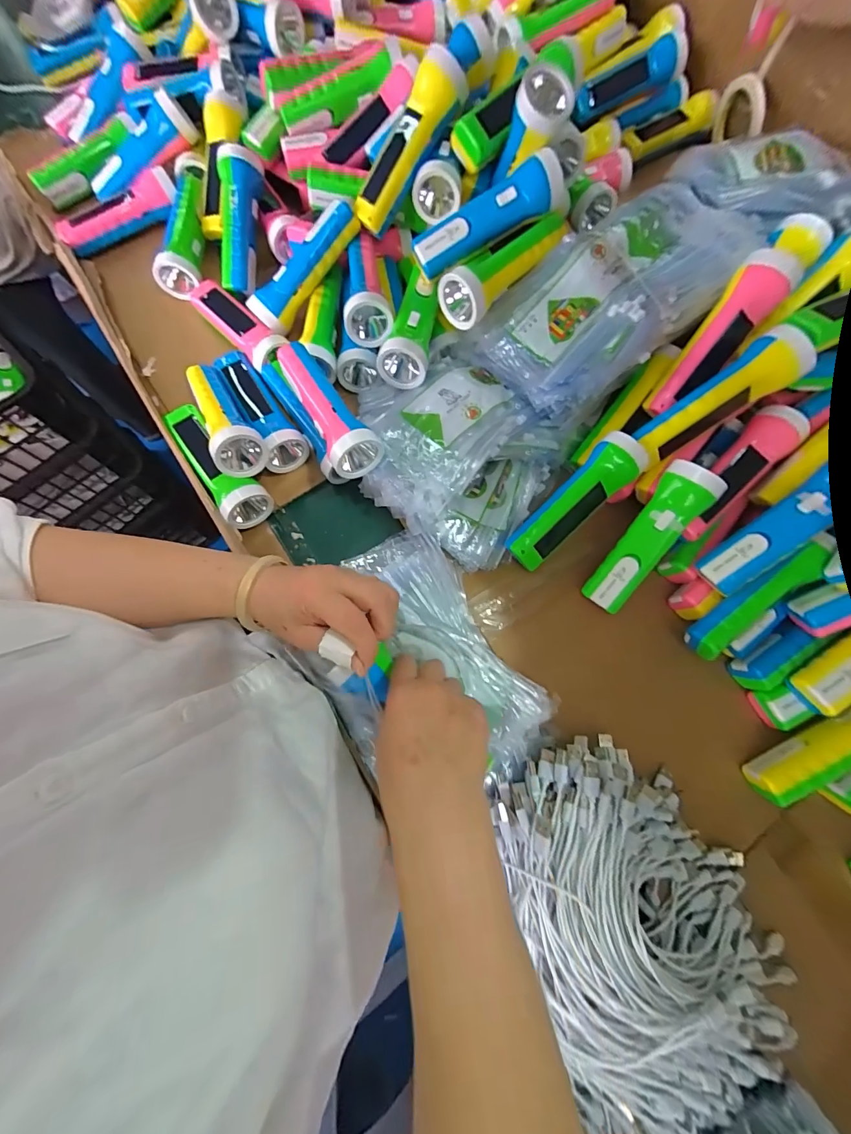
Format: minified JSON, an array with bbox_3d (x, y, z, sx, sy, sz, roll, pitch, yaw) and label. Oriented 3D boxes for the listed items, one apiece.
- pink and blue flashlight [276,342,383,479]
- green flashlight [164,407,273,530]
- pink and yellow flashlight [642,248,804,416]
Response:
[{"bbox_3d":[-0.107,-0.177,0.448,0.052,0.059,0.176,-26,64,-9],"label":"pink and blue flashlight"},{"bbox_3d":[-0.244,-0.120,0.460,0.049,0.045,0.165,-40,80,-11],"label":"green flashlight"},{"bbox_3d":[0.292,-0.229,0.409,0.048,0.041,0.163,41,116,8],"label":"pink and yellow flashlight"}]

